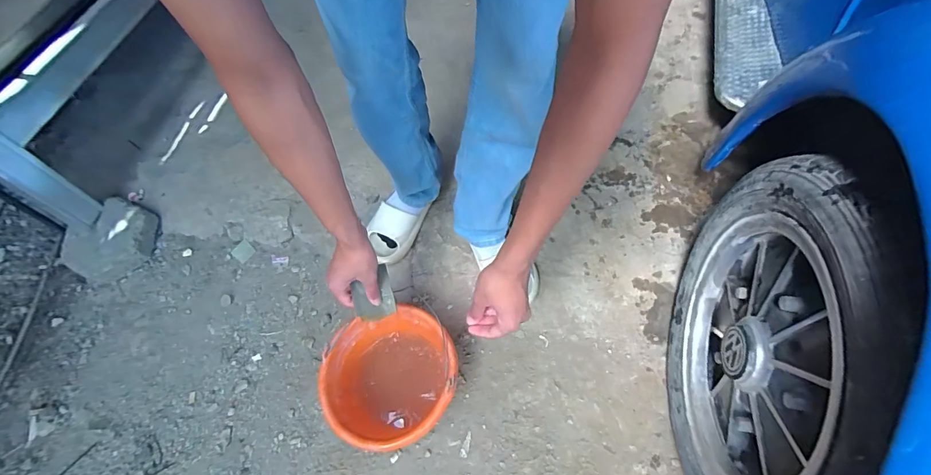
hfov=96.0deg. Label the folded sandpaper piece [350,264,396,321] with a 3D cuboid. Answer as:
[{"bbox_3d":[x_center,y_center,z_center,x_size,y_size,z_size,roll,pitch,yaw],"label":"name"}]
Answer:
[{"bbox_3d":[-0.152,0.093,0.687,0.064,0.012,0.084,-13,91,-19],"label":"folded sandpaper piece"}]

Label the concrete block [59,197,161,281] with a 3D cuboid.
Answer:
[{"bbox_3d":[-0.866,0.015,1.045,0.161,0.100,0.207,29,66,19],"label":"concrete block"}]

